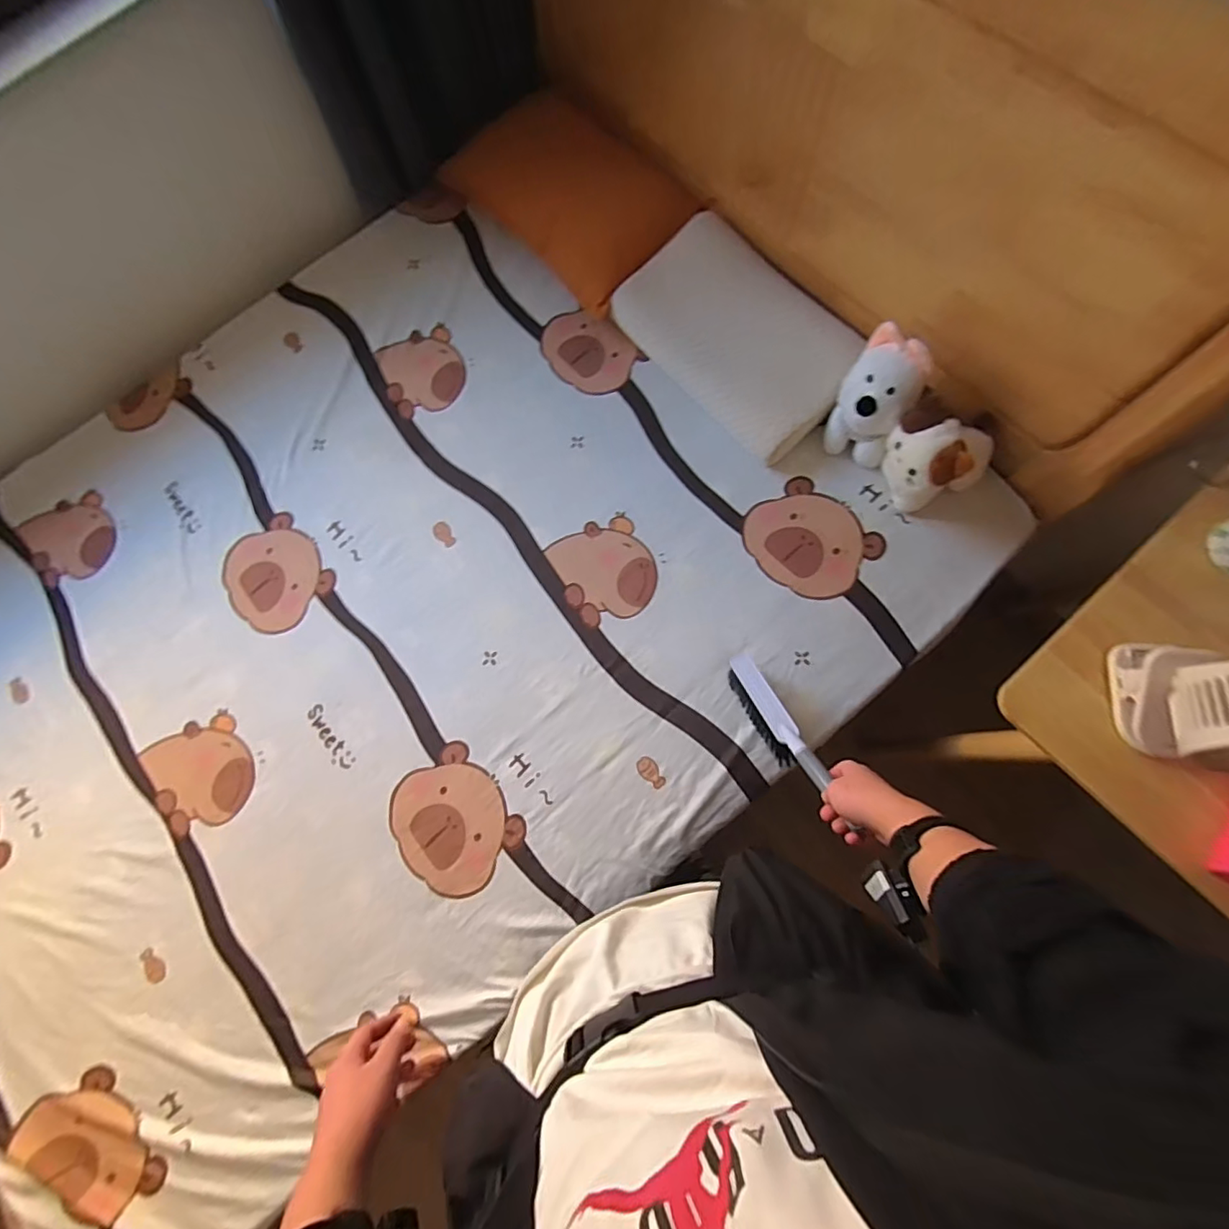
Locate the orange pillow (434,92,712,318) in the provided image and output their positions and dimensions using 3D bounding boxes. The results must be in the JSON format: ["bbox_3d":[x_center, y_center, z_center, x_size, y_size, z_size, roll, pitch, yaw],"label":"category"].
[{"bbox_3d":[-0.098,-0.890,1.176,0.288,0.088,0.533,-43,75,-6],"label":"orange pillow"}]

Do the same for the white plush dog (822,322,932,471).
[{"bbox_3d":[0.438,-0.351,0.955,0.131,0.234,0.099,39,82,14],"label":"white plush dog"}]

